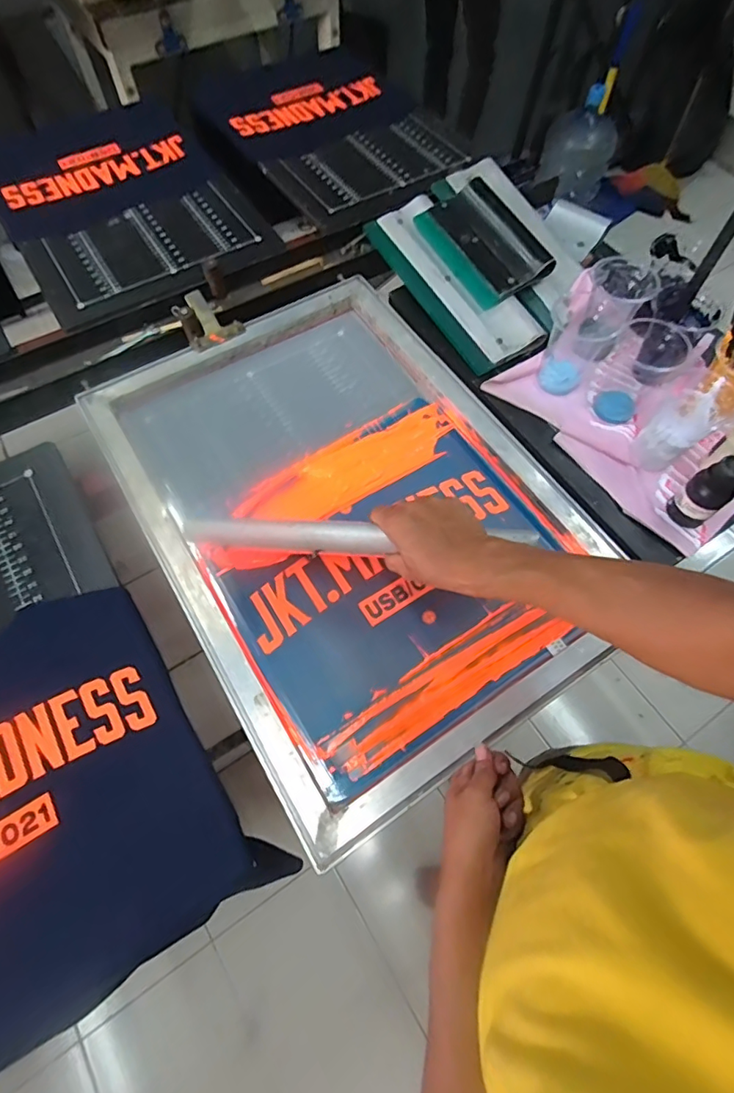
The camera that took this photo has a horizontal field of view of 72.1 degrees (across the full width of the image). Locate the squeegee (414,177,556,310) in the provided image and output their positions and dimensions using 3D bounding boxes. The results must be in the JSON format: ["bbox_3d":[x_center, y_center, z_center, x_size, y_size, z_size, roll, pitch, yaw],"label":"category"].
[{"bbox_3d":[0.183,-0.475,0.796,0.129,0.030,0.204,-33,75,2],"label":"squeegee"}]

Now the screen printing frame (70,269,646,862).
[{"bbox_3d":[-0.022,-0.061,0.646,0.470,0.033,0.660,-30,70,-14],"label":"screen printing frame"}]

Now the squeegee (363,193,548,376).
[{"bbox_3d":[0.129,-0.412,0.777,0.118,0.019,0.325,-33,76,0],"label":"squeegee"}]

